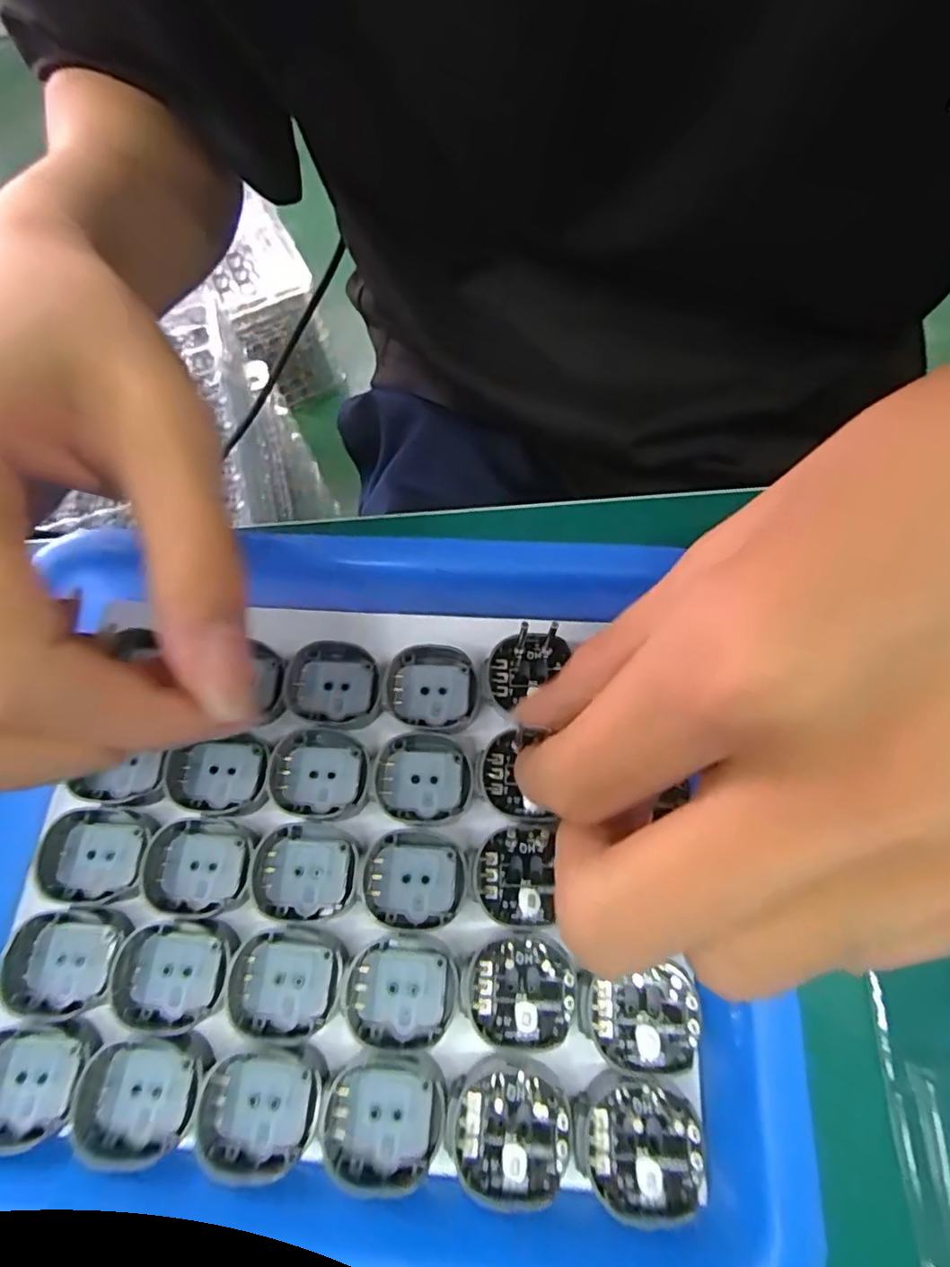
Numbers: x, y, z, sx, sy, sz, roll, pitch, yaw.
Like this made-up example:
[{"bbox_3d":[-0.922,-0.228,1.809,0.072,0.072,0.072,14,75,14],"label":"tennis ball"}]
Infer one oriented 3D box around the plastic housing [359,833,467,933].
[{"bbox_3d":[-0.017,0.067,0.164,0.027,0.004,0.024,7,71,5],"label":"plastic housing"}]

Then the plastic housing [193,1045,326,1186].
[{"bbox_3d":[-0.052,0.113,0.143,0.029,0.007,0.025,4,71,4],"label":"plastic housing"}]

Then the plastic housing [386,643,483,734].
[{"bbox_3d":[-0.013,0.016,0.181,0.028,0.004,0.026,15,72,8],"label":"plastic housing"}]

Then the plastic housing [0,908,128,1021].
[{"bbox_3d":[-0.110,0.086,0.157,0.028,0.006,0.025,2,71,3],"label":"plastic housing"}]

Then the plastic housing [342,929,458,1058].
[{"bbox_3d":[-0.019,0.091,0.153,0.028,0.004,0.026,9,71,6],"label":"plastic housing"}]

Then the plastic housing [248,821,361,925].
[{"bbox_3d":[-0.047,0.065,0.164,0.028,0.004,0.025,4,71,4],"label":"plastic housing"}]

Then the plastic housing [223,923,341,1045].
[{"bbox_3d":[-0.050,0.089,0.155,0.028,0.005,0.025,7,71,5],"label":"plastic housing"}]

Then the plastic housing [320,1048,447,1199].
[{"bbox_3d":[-0.022,0.115,0.141,0.028,0.006,0.025,-4,70,1],"label":"plastic housing"}]

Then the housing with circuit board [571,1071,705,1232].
[{"bbox_3d":[0.037,0.115,0.135,0.028,0.007,0.024,9,71,6],"label":"housing with circuit board"}]

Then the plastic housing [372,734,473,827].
[{"bbox_3d":[-0.015,0.041,0.172,0.028,0.004,0.025,2,71,3],"label":"plastic housing"}]

